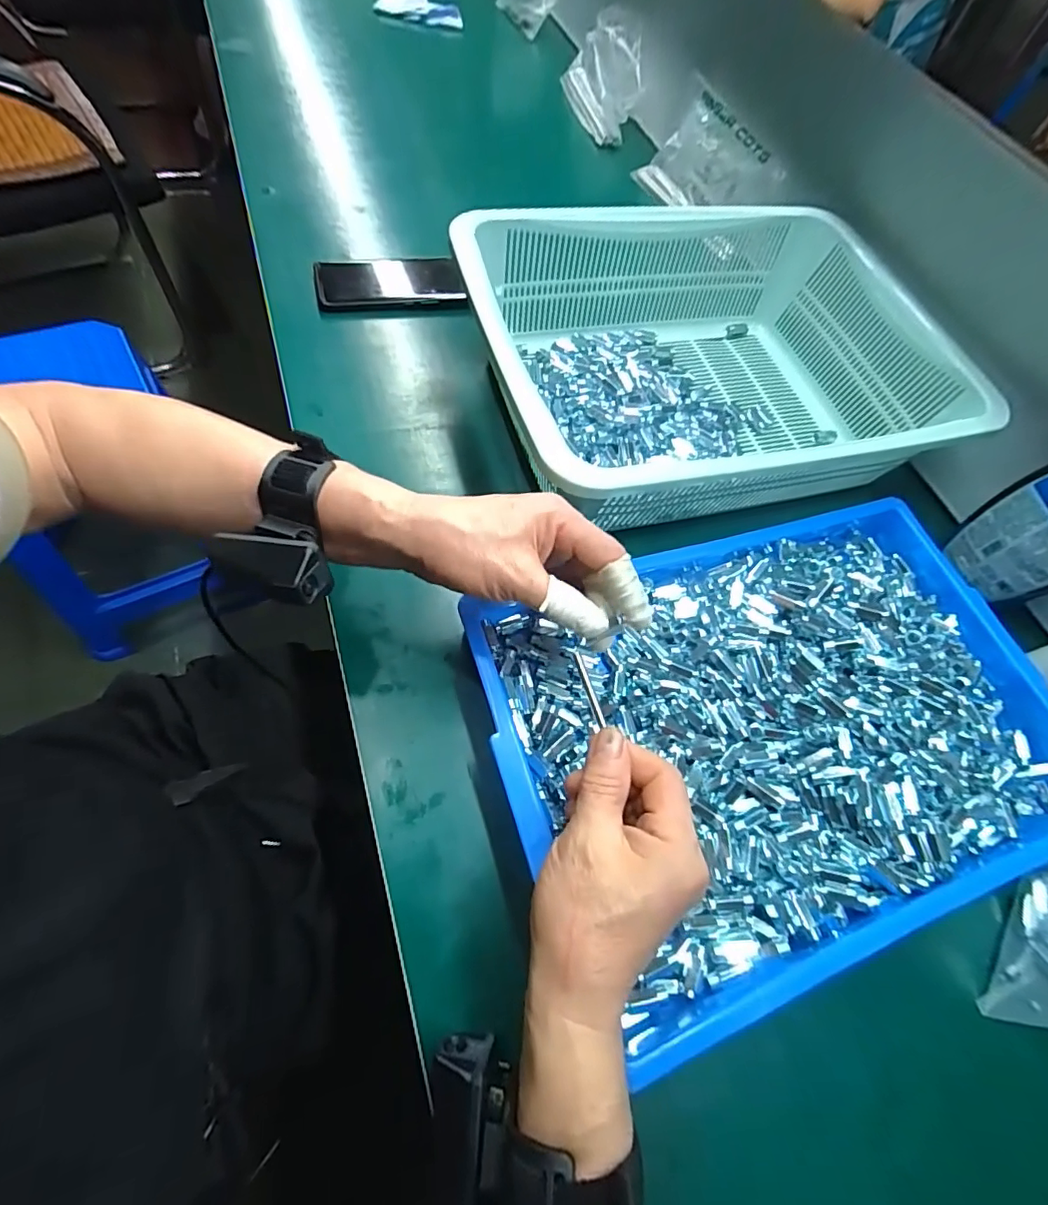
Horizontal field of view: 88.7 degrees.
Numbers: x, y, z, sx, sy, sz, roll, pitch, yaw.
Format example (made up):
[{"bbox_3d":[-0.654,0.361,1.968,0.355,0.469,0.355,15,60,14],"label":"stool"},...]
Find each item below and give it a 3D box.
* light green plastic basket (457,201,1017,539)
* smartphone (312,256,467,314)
[{"bbox_3d":[0.169,-0.218,0.512,0.433,0.140,0.319,-11,65,-15],"label":"light green plastic basket"},{"bbox_3d":[-0.146,-0.349,0.583,0.150,0.012,0.070,-10,72,-12],"label":"smartphone"}]

